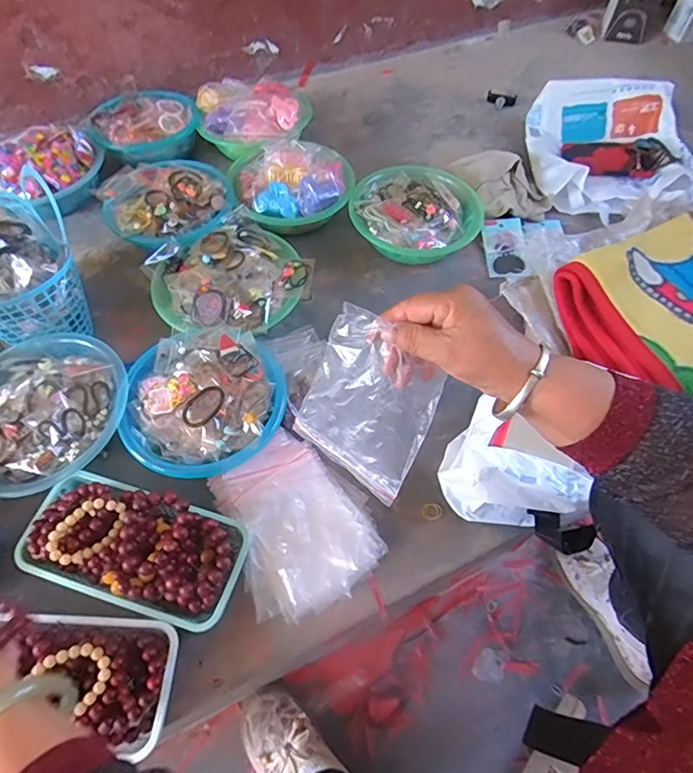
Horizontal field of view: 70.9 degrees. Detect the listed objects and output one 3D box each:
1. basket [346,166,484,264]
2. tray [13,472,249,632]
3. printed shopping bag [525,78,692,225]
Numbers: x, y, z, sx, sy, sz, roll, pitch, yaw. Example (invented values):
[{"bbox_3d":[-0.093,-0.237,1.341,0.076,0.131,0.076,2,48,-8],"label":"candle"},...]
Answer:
[{"bbox_3d":[0.127,-0.315,0.905,0.233,0.079,0.223,4,60,3],"label":"basket"},{"bbox_3d":[-0.260,0.185,0.582,0.253,0.083,0.125,14,61,9],"label":"tray"},{"bbox_3d":[0.542,-0.482,1.004,0.304,0.122,0.329,6,60,4],"label":"printed shopping bag"}]

